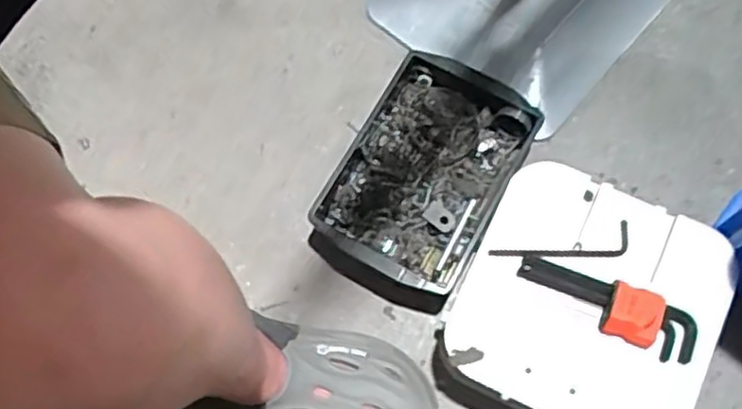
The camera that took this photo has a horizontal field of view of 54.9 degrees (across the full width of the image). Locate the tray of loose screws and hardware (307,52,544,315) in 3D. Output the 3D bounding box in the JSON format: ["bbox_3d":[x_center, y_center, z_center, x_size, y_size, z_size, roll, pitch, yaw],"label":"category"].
[{"bbox_3d":[0.060,-0.027,0.831,0.180,0.080,0.267,28,74,10],"label":"tray of loose screws and hardware"}]

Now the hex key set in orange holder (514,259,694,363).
[{"bbox_3d":[0.230,0.097,0.695,0.175,0.025,0.051,24,74,9],"label":"hex key set in orange holder"}]

